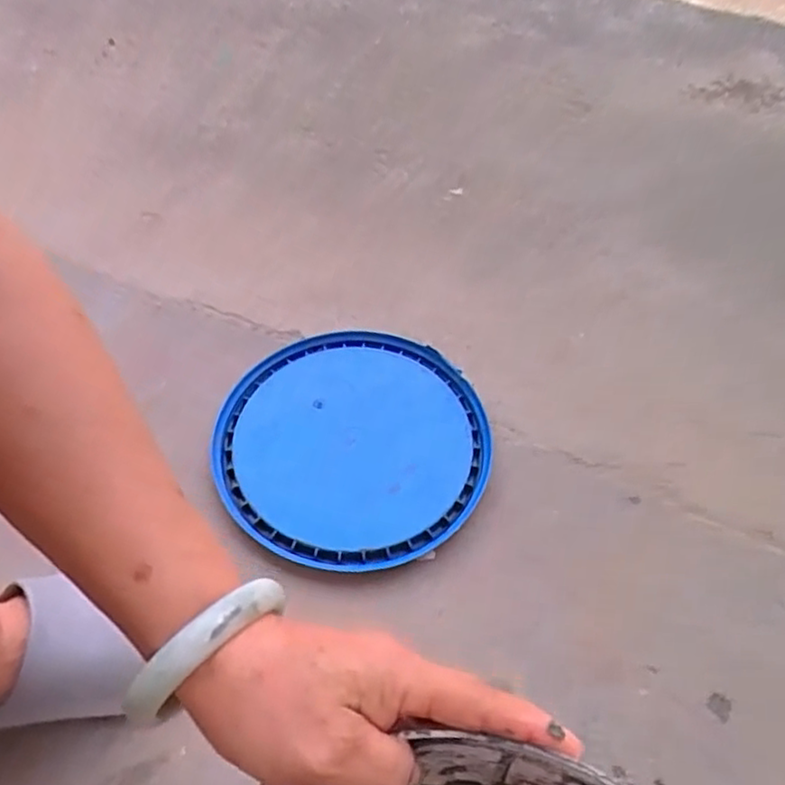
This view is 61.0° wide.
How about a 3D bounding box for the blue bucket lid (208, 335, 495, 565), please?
[{"bbox_3d":[-0.038,0.048,0.660,0.254,0.015,0.254,2,56,-2],"label":"blue bucket lid"}]

